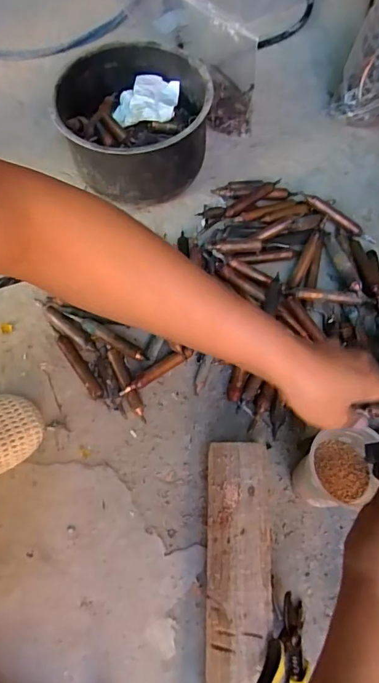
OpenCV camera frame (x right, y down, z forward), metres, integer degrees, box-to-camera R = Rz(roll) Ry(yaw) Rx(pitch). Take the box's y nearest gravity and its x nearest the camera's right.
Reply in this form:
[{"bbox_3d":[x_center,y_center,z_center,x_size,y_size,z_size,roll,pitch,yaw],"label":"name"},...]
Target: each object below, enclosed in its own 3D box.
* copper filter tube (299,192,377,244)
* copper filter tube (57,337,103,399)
[{"bbox_3d":[0.237,-0.200,0.714,0.138,0.022,0.024,33,72,11],"label":"copper filter tube"},{"bbox_3d":[-0.154,0.036,0.626,0.018,0.011,0.109,-34,73,-13],"label":"copper filter tube"}]

